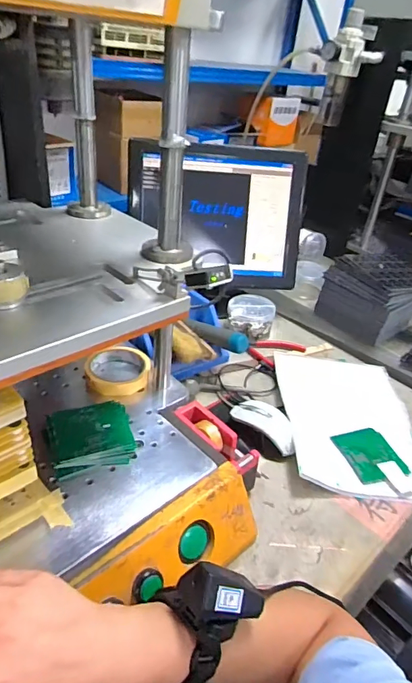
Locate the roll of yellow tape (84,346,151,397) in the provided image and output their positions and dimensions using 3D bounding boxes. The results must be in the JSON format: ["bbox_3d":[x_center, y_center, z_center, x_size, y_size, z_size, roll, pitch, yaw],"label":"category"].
[{"bbox_3d":[-0.128,0.042,0.650,0.090,0.029,0.090,5,34,-3],"label":"roll of yellow tape"}]

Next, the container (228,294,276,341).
[{"bbox_3d":[0.090,-0.052,0.910,0.095,0.057,0.075,10,34,4],"label":"container"}]

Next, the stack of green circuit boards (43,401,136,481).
[{"bbox_3d":[-0.137,0.112,0.536,0.097,0.020,0.091,-9,37,-22],"label":"stack of green circuit boards"}]

